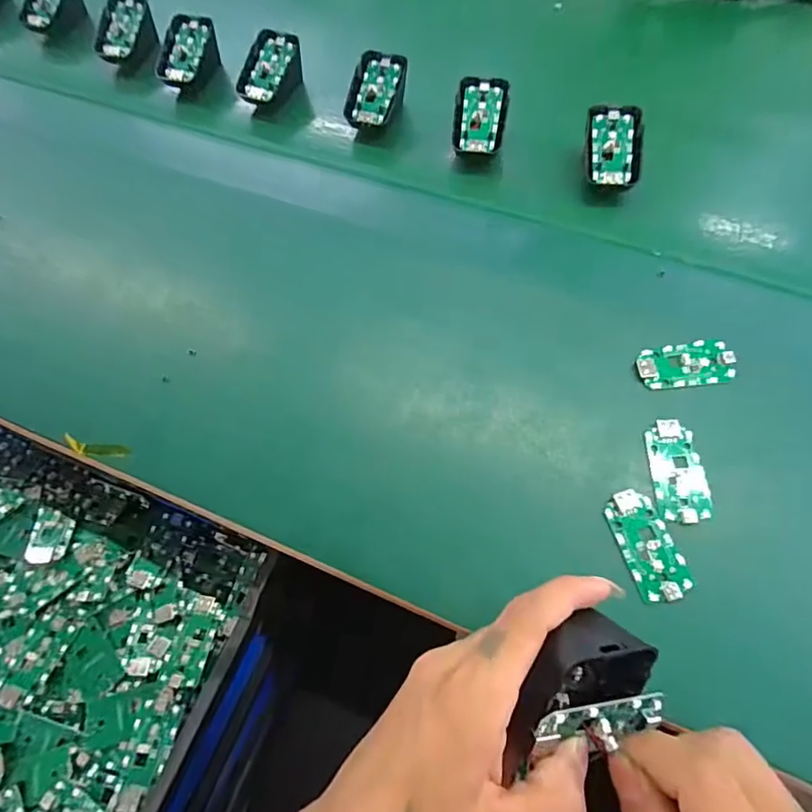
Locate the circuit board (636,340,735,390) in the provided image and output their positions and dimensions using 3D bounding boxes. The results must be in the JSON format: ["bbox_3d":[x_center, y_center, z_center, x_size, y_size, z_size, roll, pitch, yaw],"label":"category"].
[{"bbox_3d":[0.189,-0.027,0.358,0.063,0.009,0.030,-8,64,-1],"label":"circuit board"}]

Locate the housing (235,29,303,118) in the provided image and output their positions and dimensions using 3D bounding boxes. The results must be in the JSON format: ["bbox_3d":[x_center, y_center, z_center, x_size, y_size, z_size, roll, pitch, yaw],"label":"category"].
[{"bbox_3d":[-0.131,-0.309,0.501,0.042,0.053,0.068,28,69,16],"label":"housing"}]

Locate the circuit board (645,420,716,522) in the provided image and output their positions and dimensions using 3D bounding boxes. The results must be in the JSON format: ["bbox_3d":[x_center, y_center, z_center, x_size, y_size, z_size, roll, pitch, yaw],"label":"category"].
[{"bbox_3d":[0.171,0.040,0.329,0.032,0.006,0.064,-1,64,3],"label":"circuit board"}]

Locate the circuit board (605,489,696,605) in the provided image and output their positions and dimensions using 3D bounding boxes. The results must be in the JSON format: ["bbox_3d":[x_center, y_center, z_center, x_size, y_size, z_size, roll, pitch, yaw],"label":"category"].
[{"bbox_3d":[0.144,0.082,0.314,0.032,0.007,0.064,-17,64,-5],"label":"circuit board"}]

